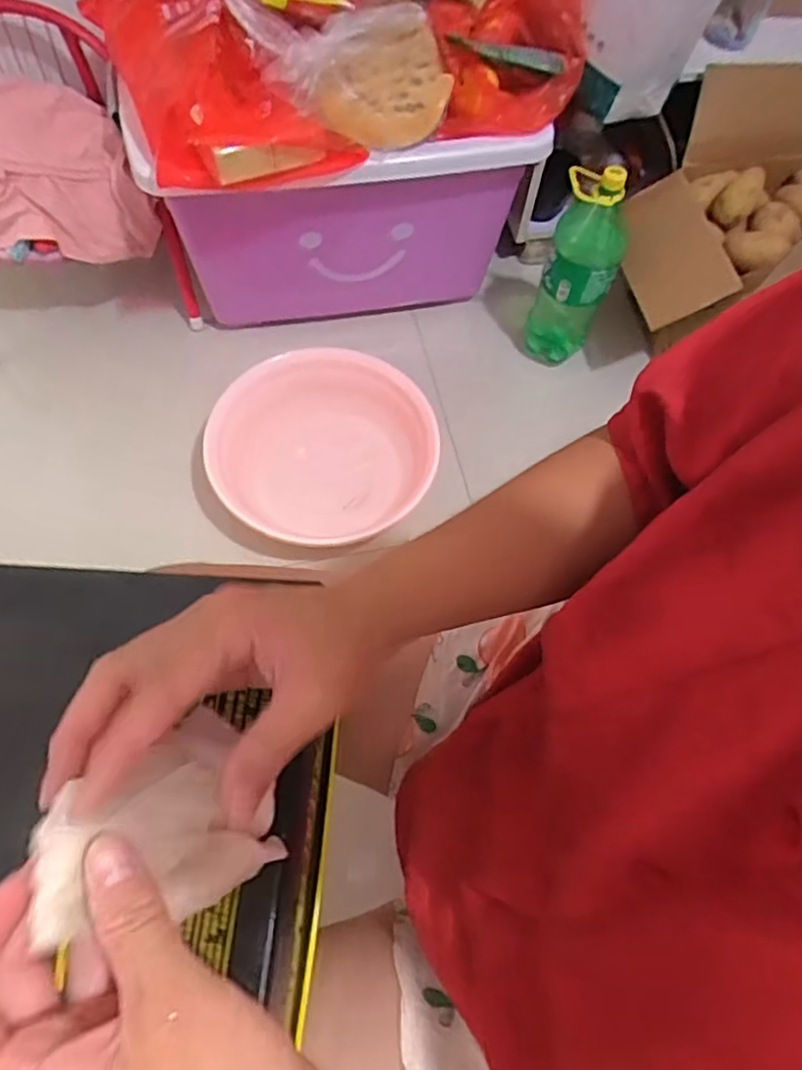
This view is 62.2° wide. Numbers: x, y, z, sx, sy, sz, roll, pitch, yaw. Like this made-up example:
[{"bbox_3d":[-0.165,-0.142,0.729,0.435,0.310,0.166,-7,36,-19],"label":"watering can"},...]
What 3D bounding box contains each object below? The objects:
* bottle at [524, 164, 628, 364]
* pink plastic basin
[{"bbox_3d":[0.260,-0.381,0.996,0.099,0.329,0.089,23,65,8],"label":"bottle"},{"bbox_3d":[-0.105,-0.132,0.967,0.281,0.089,0.328,38,68,14],"label":"pink plastic basin"}]

